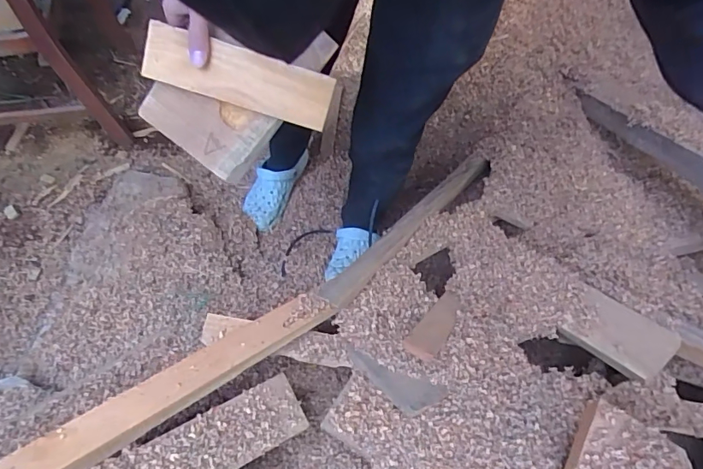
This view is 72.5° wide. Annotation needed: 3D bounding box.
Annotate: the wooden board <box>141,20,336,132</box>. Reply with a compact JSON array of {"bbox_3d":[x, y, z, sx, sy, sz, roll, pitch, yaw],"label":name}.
[{"bbox_3d":[-0.135,-0.189,0.576,0.223,0.011,0.064,16,101,-6],"label":"wooden board"}]

